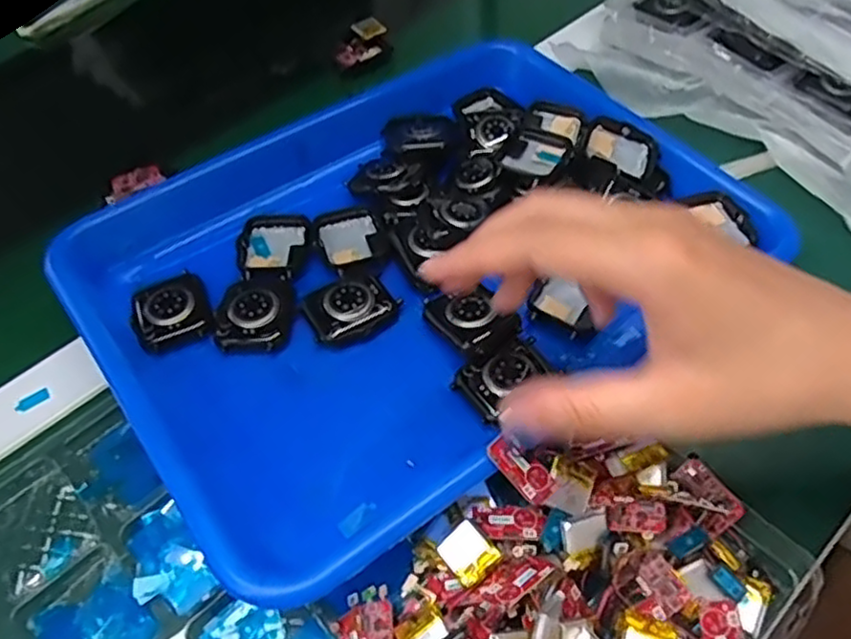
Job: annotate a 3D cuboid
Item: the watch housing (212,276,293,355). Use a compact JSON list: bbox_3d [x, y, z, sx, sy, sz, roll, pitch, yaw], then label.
[{"bbox_3d":[-0.085,-0.003,0.340,0.035,0.009,0.042,-7,53,-1],"label":"watch housing"}]

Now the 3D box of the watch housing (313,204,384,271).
[{"bbox_3d":[-0.041,-0.045,0.374,0.035,0.007,0.044,-18,54,-9],"label":"watch housing"}]

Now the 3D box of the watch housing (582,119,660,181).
[{"bbox_3d":[0.112,-0.099,0.393,0.041,0.012,0.030,24,59,20],"label":"watch housing"}]

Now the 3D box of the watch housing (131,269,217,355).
[{"bbox_3d":[-0.127,-0.005,0.342,0.037,0.010,0.043,-23,55,-13],"label":"watch housing"}]

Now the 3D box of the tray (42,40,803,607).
[{"bbox_3d":[-0.005,-0.041,0.363,0.322,0.041,0.252,-33,58,-19],"label":"tray"}]

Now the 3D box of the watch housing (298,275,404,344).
[{"bbox_3d":[-0.037,-0.006,0.340,0.044,0.009,0.035,-21,55,-11],"label":"watch housing"}]

